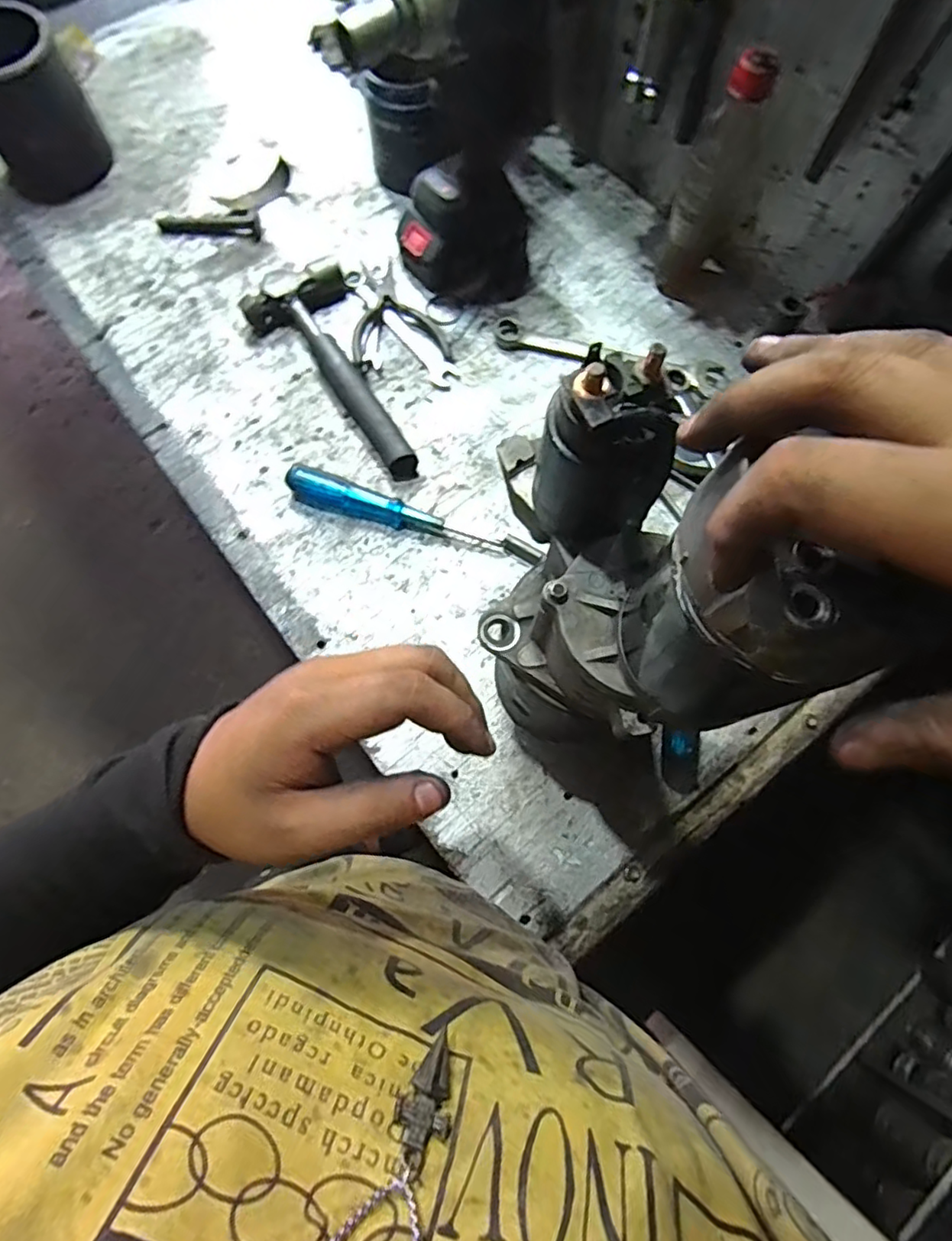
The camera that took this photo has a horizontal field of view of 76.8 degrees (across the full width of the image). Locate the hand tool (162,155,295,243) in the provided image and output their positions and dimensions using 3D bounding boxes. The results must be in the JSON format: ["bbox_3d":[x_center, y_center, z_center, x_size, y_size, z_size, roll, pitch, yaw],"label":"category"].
[{"bbox_3d":[-0.255,-0.433,0.637,0.147,0.016,0.070,-31,75,-9],"label":"hand tool"}]

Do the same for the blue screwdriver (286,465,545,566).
[{"bbox_3d":[-0.055,-0.088,0.522,0.228,0.028,0.025,18,73,5],"label":"blue screwdriver"}]

